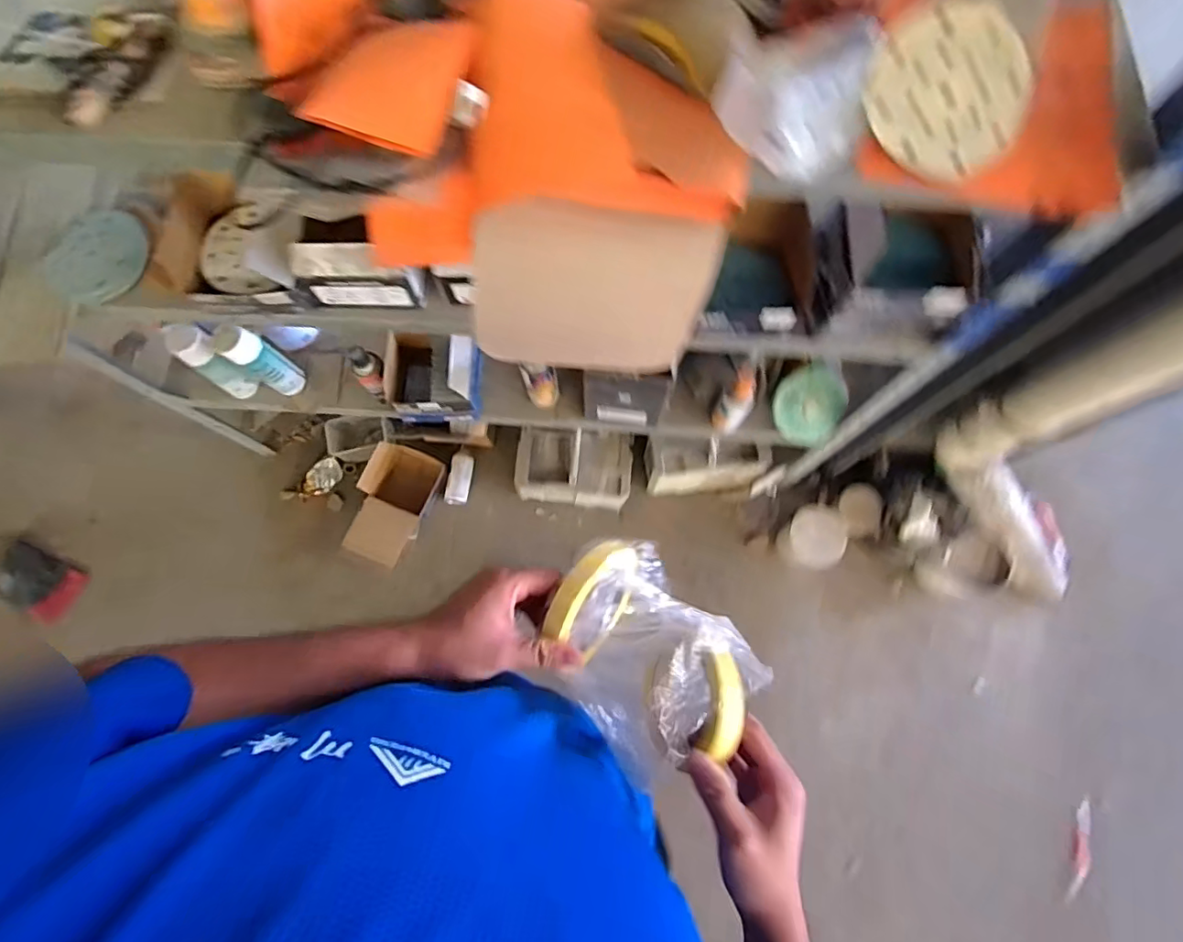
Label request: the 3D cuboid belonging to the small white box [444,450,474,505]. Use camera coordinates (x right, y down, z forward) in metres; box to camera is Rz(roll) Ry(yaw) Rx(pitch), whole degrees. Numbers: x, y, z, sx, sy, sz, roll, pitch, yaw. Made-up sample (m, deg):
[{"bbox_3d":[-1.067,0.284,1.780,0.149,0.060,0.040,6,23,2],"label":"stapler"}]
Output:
[{"bbox_3d":[-0.357,0.015,1.507,0.066,0.041,0.150,10,76,3],"label":"small white box"}]

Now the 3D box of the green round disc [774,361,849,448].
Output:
[{"bbox_3d":[0.430,-0.129,1.092,0.138,0.034,0.161,13,105,-8],"label":"green round disc"}]

